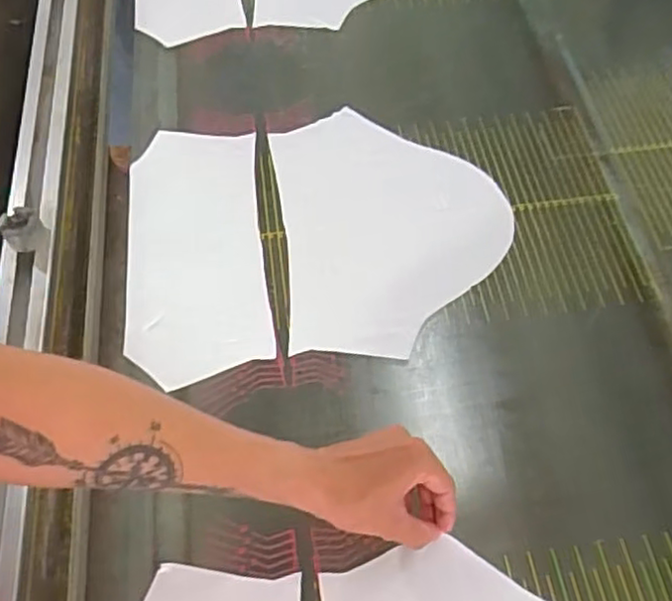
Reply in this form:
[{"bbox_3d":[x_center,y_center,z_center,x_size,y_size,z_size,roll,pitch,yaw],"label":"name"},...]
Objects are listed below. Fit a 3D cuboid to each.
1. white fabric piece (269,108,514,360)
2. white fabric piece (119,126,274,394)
[{"bbox_3d":[0.060,-0.088,0.730,0.238,0.010,0.300,-8,61,1],"label":"white fabric piece"},{"bbox_3d":[-0.154,-0.061,0.730,0.142,0.009,0.314,-7,59,-3],"label":"white fabric piece"}]

